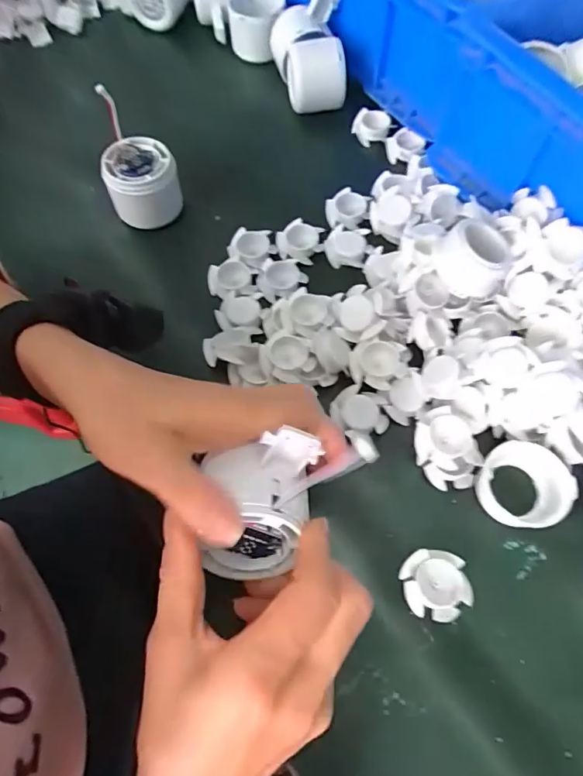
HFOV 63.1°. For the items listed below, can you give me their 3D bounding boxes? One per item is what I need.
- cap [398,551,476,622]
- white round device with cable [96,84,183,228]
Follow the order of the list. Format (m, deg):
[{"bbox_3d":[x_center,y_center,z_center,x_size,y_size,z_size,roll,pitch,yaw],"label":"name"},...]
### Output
[{"bbox_3d":[0.090,0.124,0.298,0.040,0.015,0.041,0,66,1],"label":"cap"},{"bbox_3d":[-0.134,-0.196,0.417,0.060,0.056,0.114,-17,67,-6],"label":"white round device with cable"}]

